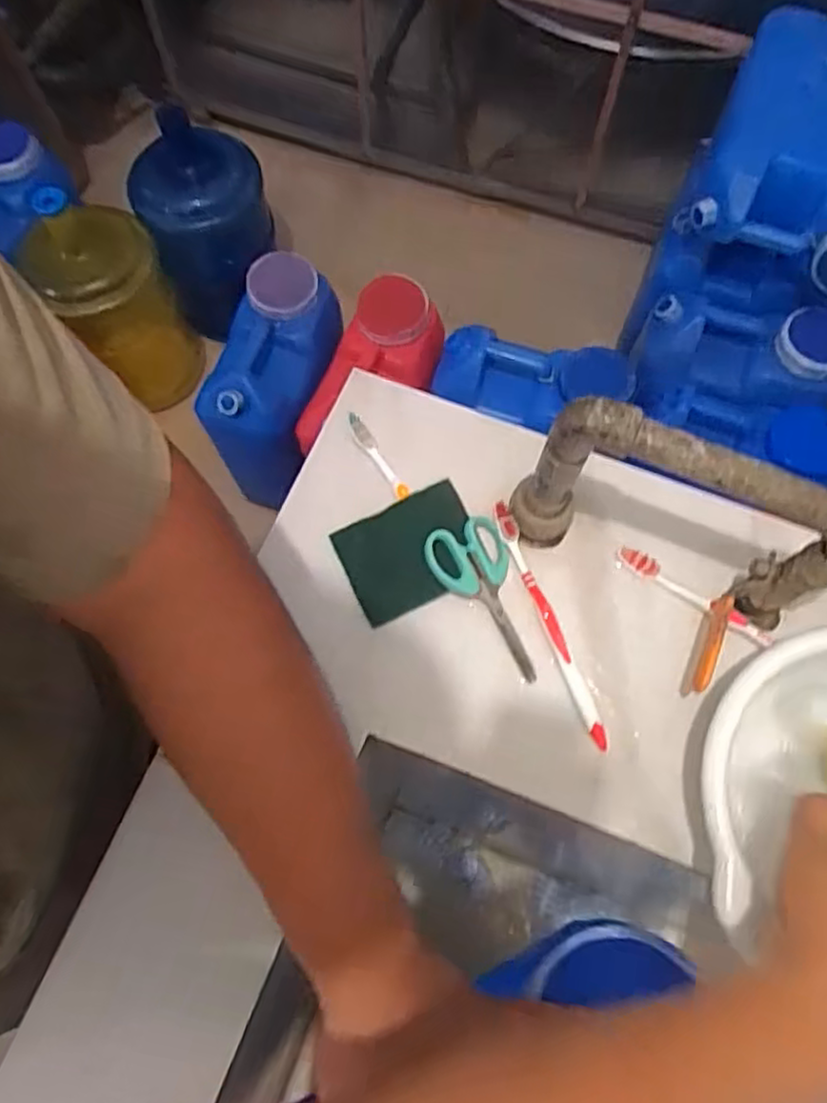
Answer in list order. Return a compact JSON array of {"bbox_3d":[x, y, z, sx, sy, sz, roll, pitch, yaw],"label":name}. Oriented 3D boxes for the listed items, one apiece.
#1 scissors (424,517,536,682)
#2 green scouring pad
[{"bbox_3d":[0.047,0.036,0.501,0.059,0.011,0.120,-8,76,-24],"label":"scissors"},{"bbox_3d":[-0.003,0.001,0.512,0.096,0.010,0.076,-26,77,6],"label":"green scouring pad"}]

